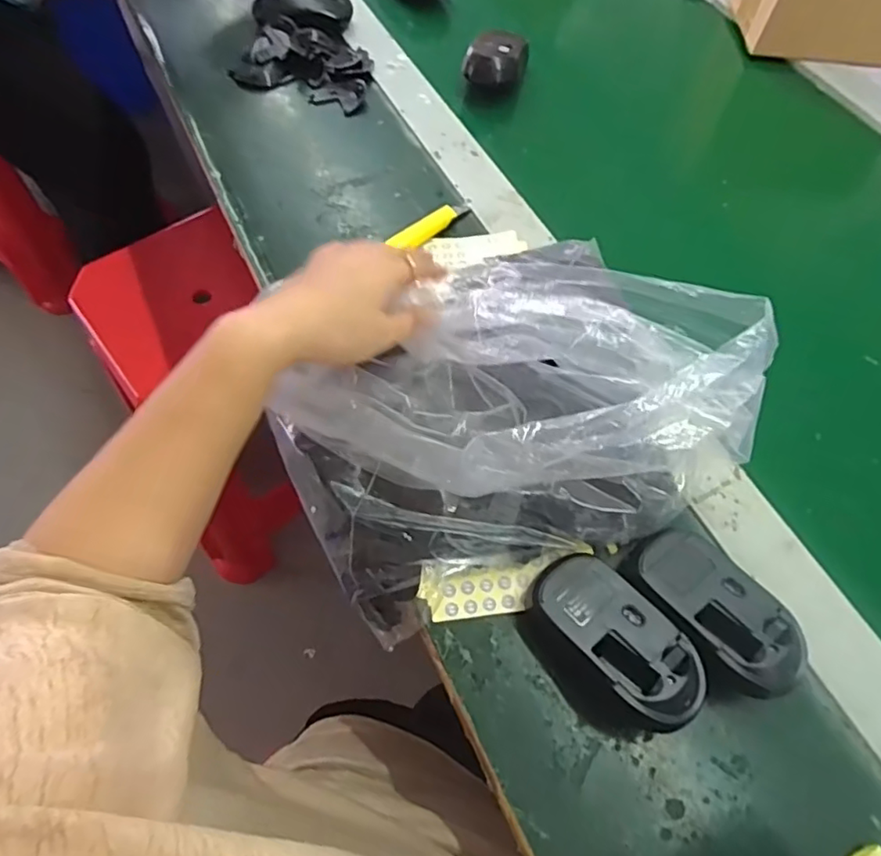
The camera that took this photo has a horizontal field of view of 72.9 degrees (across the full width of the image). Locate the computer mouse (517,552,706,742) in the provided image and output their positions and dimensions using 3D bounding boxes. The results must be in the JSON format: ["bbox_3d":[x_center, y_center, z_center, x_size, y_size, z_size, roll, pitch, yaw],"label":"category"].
[{"bbox_3d":[0.094,0.123,0.338,0.061,0.042,0.100,-31,67,-18],"label":"computer mouse"}]

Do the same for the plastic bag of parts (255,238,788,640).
[{"bbox_3d":[0.040,-0.012,0.371,0.258,0.119,0.195,-30,66,-18],"label":"plastic bag of parts"}]

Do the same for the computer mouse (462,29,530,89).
[{"bbox_3d":[0.057,-0.380,0.619,0.057,0.031,0.077,17,62,7],"label":"computer mouse"}]

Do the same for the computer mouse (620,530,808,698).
[{"bbox_3d":[0.158,0.105,0.347,0.052,0.033,0.100,-34,68,-19],"label":"computer mouse"}]

